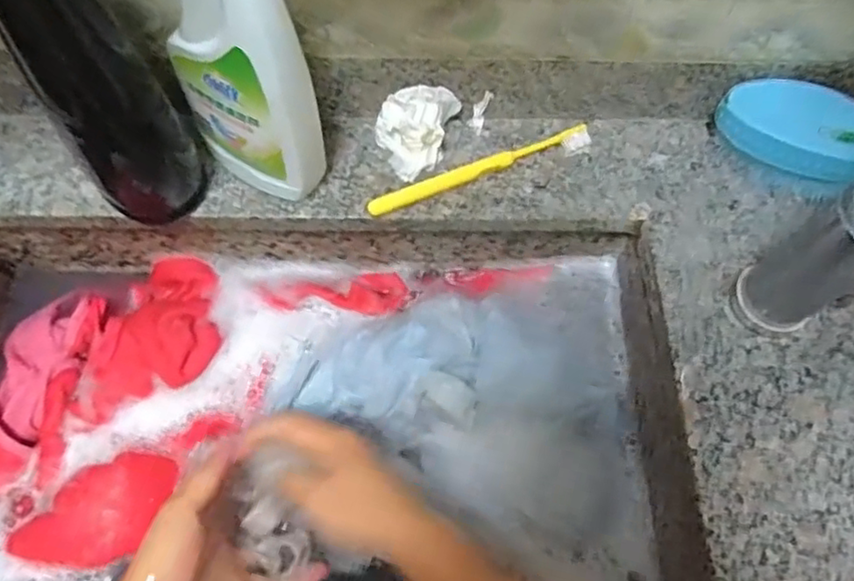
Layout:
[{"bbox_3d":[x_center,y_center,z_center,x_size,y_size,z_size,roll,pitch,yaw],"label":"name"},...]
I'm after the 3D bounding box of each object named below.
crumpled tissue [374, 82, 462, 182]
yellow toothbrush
[{"bbox_3d":[-0.007,-0.115,0.463,0.059,0.041,0.056,2,66,-2],"label":"crumpled tissue"},{"bbox_3d":[0.041,-0.089,0.473,0.176,0.010,0.019,-18,68,-10],"label":"yellow toothbrush"}]

